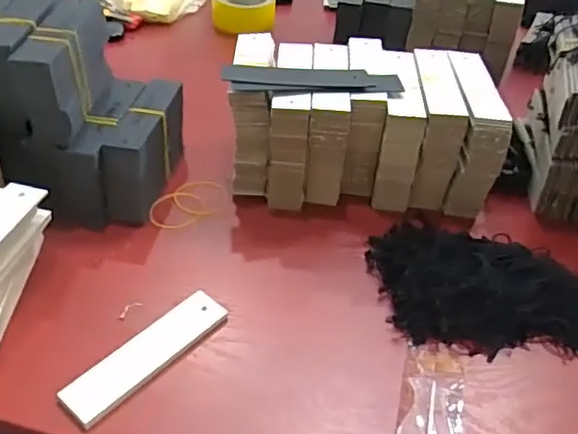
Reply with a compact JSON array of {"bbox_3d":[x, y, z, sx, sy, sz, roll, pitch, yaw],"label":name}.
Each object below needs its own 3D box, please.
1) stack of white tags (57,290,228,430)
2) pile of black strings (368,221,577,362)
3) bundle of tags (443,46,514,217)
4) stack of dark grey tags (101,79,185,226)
[{"bbox_3d":[-0.100,0.096,0.417,0.034,0.013,0.126,30,47,28],"label":"stack of white tags"},{"bbox_3d":[0.161,0.045,0.473,0.188,0.043,0.136,7,40,5],"label":"pile of black strings"},{"bbox_3d":[0.172,-0.079,0.574,0.039,0.109,0.136,4,39,1],"label":"bundle of tags"},{"bbox_3d":[-0.134,-0.062,0.561,0.034,0.080,0.136,7,40,5],"label":"stack of dark grey tags"}]

